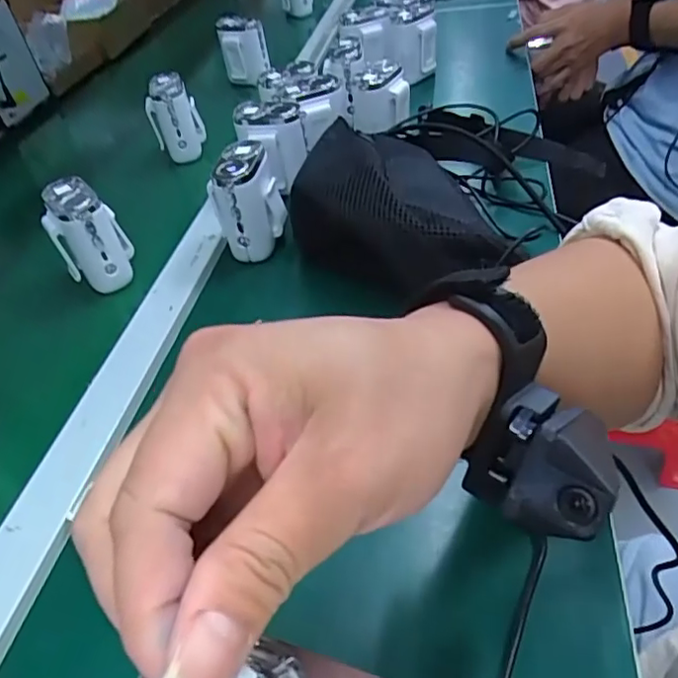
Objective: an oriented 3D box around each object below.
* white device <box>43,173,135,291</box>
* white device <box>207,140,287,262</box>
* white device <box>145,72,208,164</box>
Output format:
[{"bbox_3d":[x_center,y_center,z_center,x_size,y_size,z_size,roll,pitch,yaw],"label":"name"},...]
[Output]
[{"bbox_3d":[-0.217,-0.090,0.501,0.057,0.081,0.059,-26,45,-16],"label":"white device"},{"bbox_3d":[-0.078,-0.116,0.508,0.058,0.090,0.063,-15,43,-5],"label":"white device"},{"bbox_3d":[-0.193,-0.263,0.679,0.057,0.089,0.055,-17,43,-11],"label":"white device"}]

